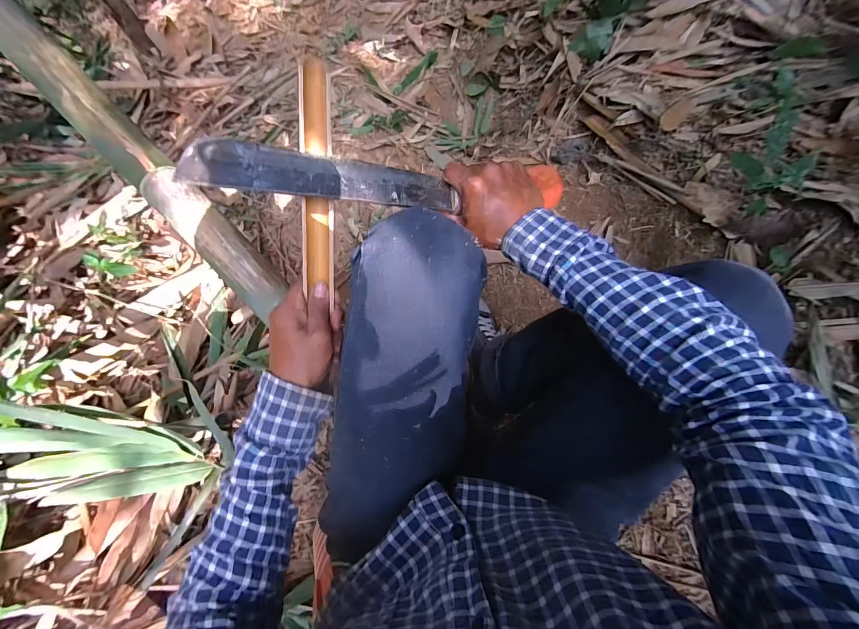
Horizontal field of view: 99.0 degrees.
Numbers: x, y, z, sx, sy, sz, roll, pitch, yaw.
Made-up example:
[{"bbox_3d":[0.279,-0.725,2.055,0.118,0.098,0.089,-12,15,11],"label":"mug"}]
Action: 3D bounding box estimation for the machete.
[{"bbox_3d":[-0.024,-0.136,0.371,0.381,0.020,0.056,-3,96,-21],"label":"machete"}]

